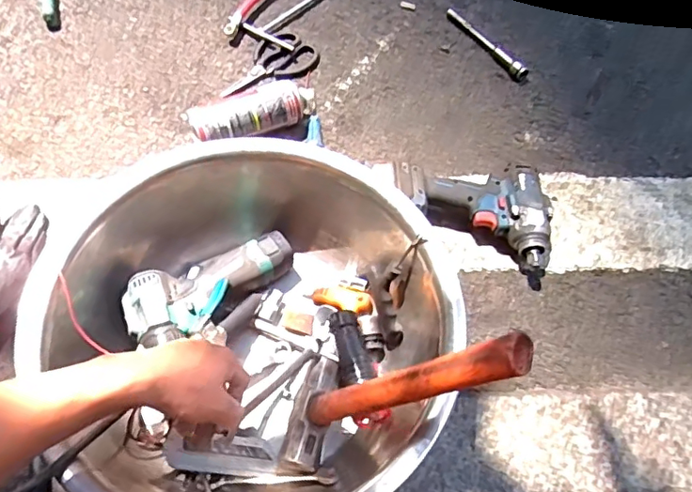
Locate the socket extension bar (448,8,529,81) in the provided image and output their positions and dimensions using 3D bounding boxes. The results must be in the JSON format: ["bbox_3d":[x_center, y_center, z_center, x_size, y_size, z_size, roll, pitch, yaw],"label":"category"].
[{"bbox_3d":[0.245,-0.359,0.965,0.023,0.017,0.202,-27,65,-18],"label":"socket extension bar"}]

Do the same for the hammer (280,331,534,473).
[{"bbox_3d":[0.035,0.127,0.493,0.036,0.309,0.111,23,56,-24],"label":"hammer"}]

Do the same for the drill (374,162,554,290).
[{"bbox_3d":[0.175,-0.062,0.752,0.245,0.072,0.134,24,61,10],"label":"drill"}]

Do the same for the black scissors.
[{"bbox_3d":[-0.131,-0.295,0.912,0.102,0.007,0.176,38,64,17],"label":"black scissors"}]

